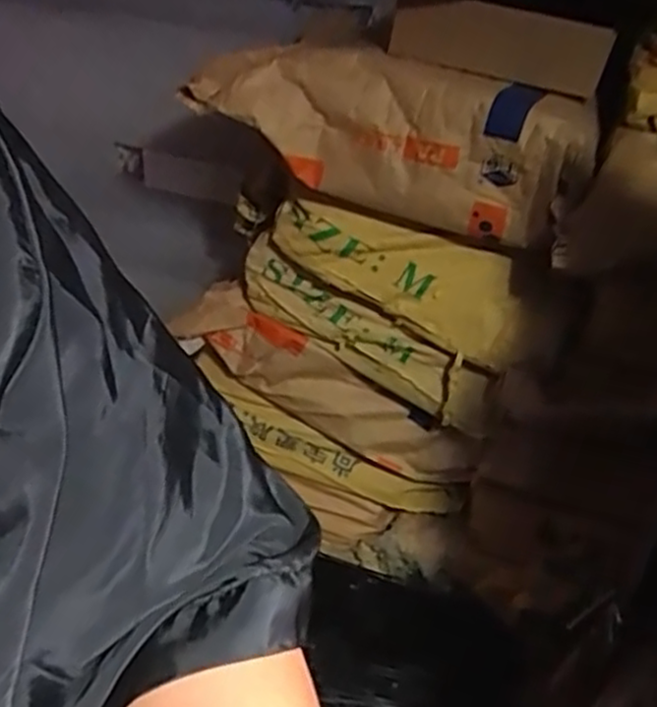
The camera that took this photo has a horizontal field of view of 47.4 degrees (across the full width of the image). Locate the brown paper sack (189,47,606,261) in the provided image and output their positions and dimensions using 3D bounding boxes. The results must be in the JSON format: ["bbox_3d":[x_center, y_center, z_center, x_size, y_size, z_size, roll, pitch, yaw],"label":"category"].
[{"bbox_3d":[0.061,-0.271,0.937,0.502,0.189,0.095,19,33,9],"label":"brown paper sack"}]

